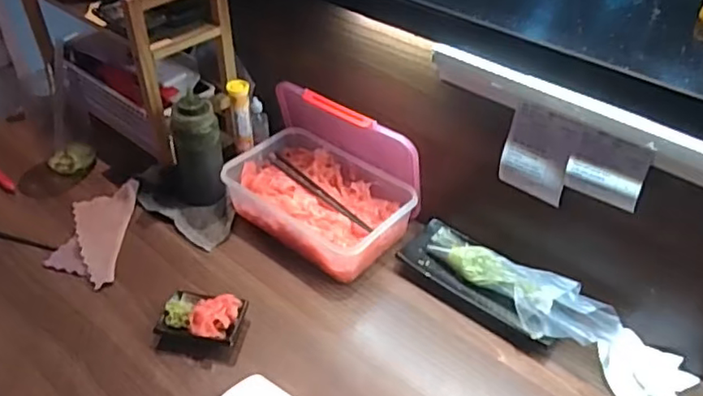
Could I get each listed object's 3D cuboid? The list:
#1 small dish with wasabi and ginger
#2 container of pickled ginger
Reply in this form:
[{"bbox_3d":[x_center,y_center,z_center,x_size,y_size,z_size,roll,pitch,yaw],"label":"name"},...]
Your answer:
[{"bbox_3d":[-0.184,0.145,0.731,0.097,0.048,0.073,10,42,9],"label":"small dish with wasabi and ginger"},{"bbox_3d":[-0.049,-0.035,0.849,0.269,0.168,0.177,28,47,27],"label":"container of pickled ginger"}]

